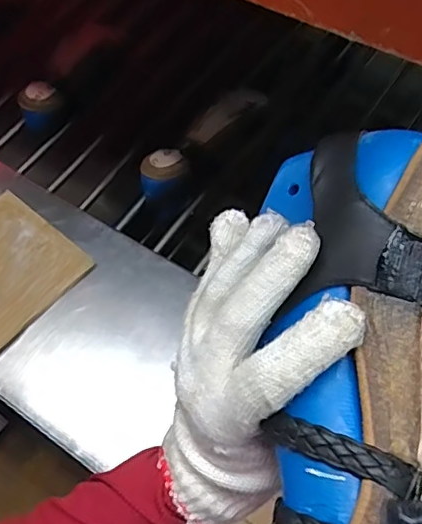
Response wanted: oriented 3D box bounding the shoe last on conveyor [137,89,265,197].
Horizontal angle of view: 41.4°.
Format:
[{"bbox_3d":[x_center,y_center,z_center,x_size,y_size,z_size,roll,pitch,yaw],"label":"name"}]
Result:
[{"bbox_3d":[-0.007,-0.165,0.781,0.219,0.070,0.064,-41,64,-20],"label":"shoe last on conveyor"}]

